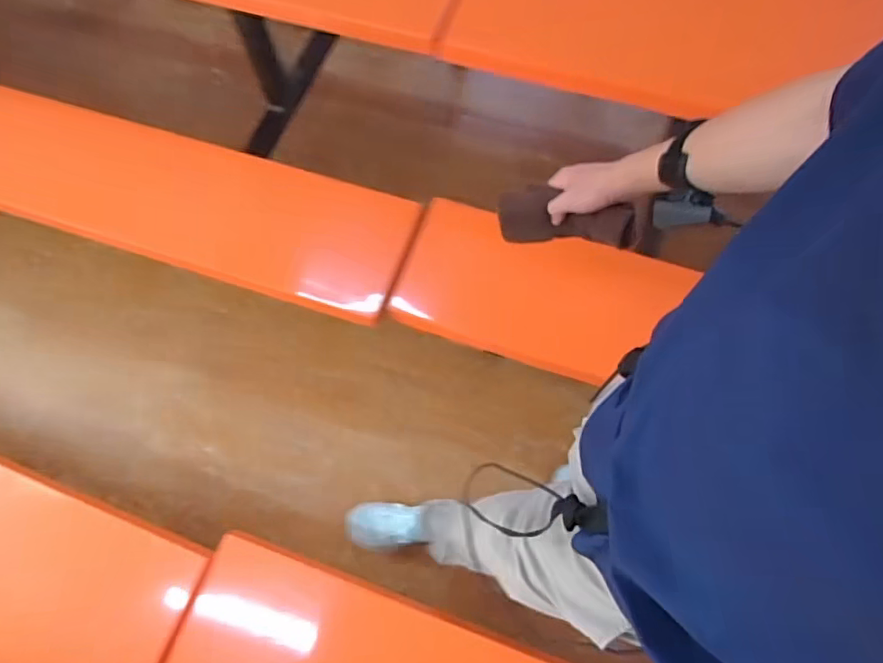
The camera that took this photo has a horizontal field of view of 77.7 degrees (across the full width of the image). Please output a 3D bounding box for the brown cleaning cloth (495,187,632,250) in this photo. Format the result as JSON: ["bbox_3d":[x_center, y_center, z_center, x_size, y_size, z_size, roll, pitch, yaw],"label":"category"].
[{"bbox_3d":[0.168,-0.157,0.750,0.183,0.066,0.056,12,66,26],"label":"brown cleaning cloth"}]

